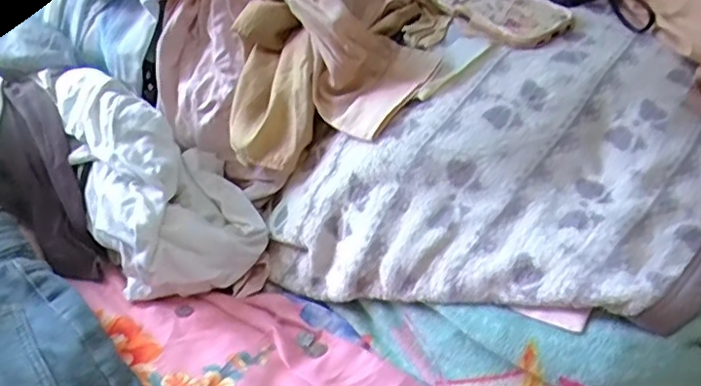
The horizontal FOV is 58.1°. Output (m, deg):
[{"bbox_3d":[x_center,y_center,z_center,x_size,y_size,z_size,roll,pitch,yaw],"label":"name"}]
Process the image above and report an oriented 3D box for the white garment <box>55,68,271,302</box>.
[{"bbox_3d":[-0.228,-0.033,0.697,0.157,0.102,0.332,-26,69,-42],"label":"white garment"}]

